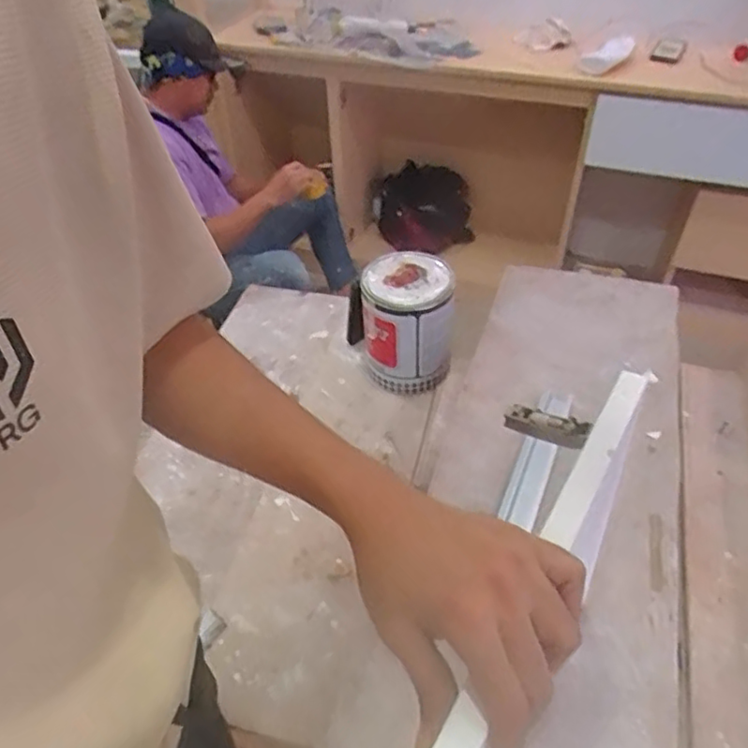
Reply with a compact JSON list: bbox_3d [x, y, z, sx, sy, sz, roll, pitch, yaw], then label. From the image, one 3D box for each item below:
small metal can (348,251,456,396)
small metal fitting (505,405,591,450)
[{"bbox_3d":[0.042,-0.089,1.139,0.178,0.231,0.173,-1,45,1],"label":"small metal can"},{"bbox_3d":[0.135,0.041,0.485,0.068,0.018,0.017,15,45,34],"label":"small metal fitting"}]

